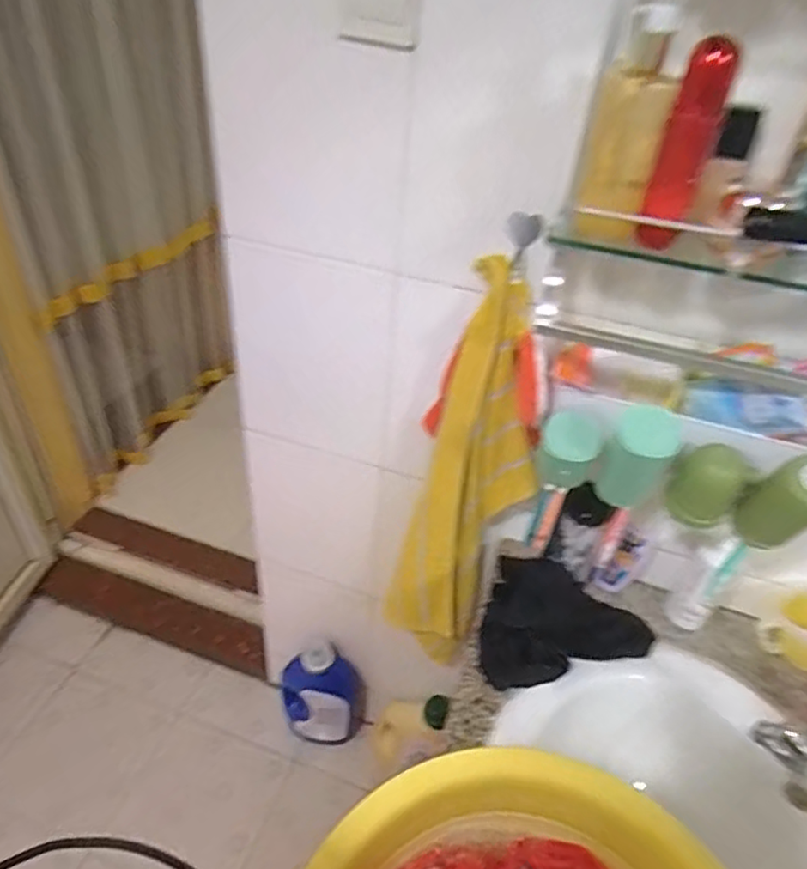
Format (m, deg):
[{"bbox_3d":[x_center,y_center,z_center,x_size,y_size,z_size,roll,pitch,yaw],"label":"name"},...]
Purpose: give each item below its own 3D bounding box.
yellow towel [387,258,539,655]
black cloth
[{"bbox_3d":[0.093,0.110,0.923,0.079,0.707,0.157,-29,51,-36],"label":"yellow towel"},{"bbox_3d":[0.180,0.253,0.820,0.175,0.083,0.231,-27,50,-34],"label":"black cloth"}]

